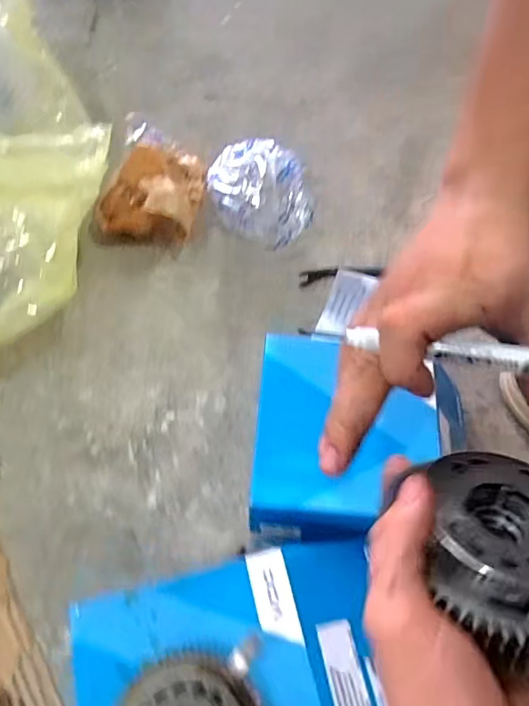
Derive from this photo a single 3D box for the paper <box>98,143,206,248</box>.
[{"bbox_3d":[-0.139,-0.194,0.670,0.130,0.073,0.126,7,59,2],"label":"paper"}]

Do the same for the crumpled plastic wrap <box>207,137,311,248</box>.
[{"bbox_3d":[-0.007,-0.199,0.691,0.118,0.062,0.139,-6,59,-5],"label":"crumpled plastic wrap"}]

